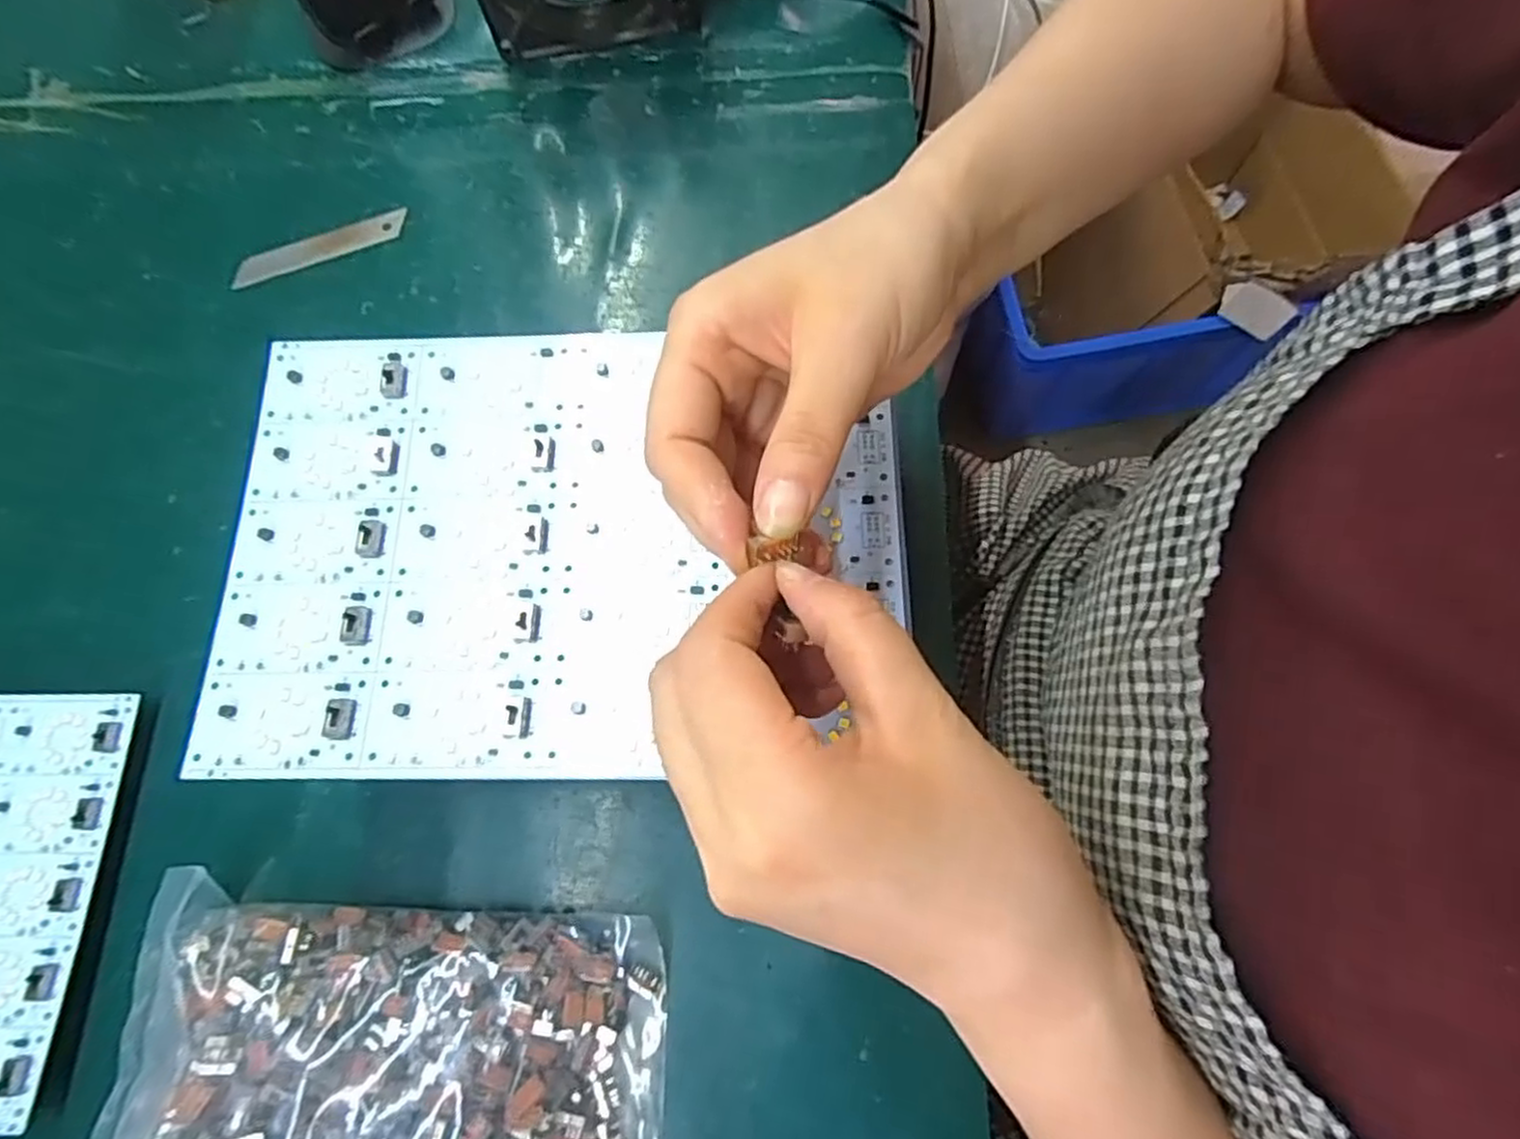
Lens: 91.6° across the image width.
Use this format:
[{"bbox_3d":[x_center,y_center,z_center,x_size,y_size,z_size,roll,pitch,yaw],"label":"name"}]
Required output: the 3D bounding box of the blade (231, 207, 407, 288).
[{"bbox_3d":[-0.246,-0.180,0.414,0.098,0.004,0.020,-20,79,-5],"label":"blade"}]

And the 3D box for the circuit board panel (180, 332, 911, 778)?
[{"bbox_3d":[-0.071,-0.011,0.264,0.237,0.005,0.163,0,72,1],"label":"circuit board panel"}]

